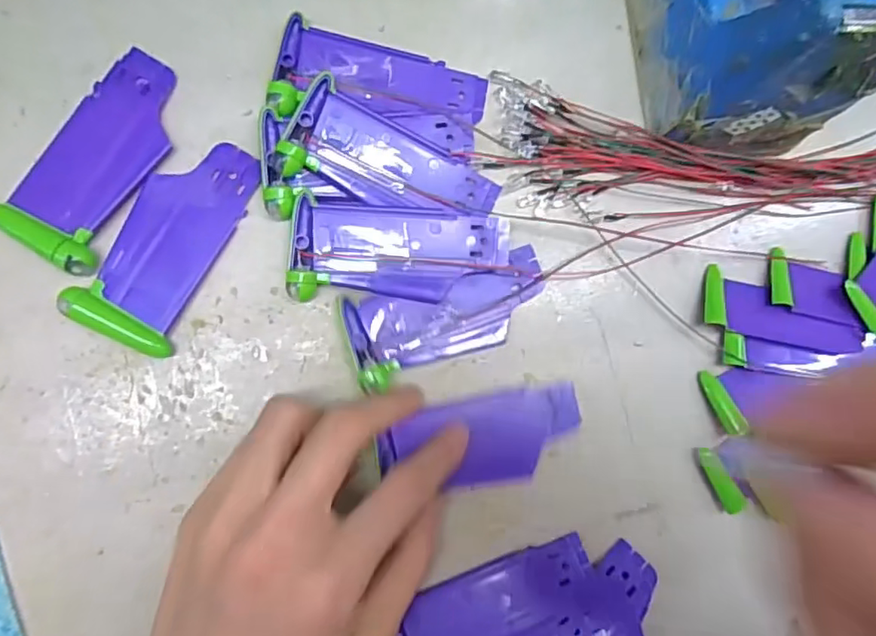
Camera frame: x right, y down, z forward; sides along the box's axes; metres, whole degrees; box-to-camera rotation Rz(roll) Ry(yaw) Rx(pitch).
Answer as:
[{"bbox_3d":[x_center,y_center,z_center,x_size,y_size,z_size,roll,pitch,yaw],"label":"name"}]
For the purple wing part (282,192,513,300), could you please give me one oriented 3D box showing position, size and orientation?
[{"bbox_3d":[-0.016,-0.026,0.247,0.089,0.009,0.040,6,86,-8],"label":"purple wing part"}]

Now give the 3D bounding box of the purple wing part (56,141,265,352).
[{"bbox_3d":[-0.109,-0.032,0.234,0.040,0.008,0.090,26,83,-6],"label":"purple wing part"}]

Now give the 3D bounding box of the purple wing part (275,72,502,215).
[{"bbox_3d":[-0.020,-0.061,0.244,0.088,0.014,0.041,27,83,-6],"label":"purple wing part"}]

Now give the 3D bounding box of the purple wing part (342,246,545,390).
[{"bbox_3d":[0.006,0.000,0.249,0.089,0.009,0.039,-16,89,-9],"label":"purple wing part"}]

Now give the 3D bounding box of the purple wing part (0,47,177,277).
[{"bbox_3d":[-0.134,-0.065,0.232,0.039,0.011,0.090,32,83,-5],"label":"purple wing part"}]

